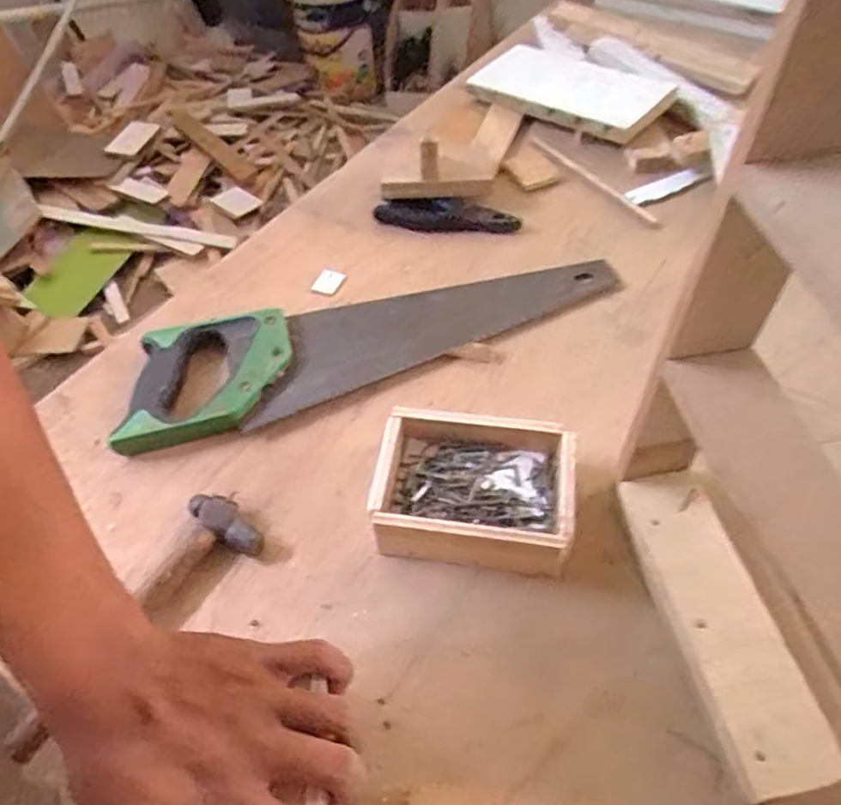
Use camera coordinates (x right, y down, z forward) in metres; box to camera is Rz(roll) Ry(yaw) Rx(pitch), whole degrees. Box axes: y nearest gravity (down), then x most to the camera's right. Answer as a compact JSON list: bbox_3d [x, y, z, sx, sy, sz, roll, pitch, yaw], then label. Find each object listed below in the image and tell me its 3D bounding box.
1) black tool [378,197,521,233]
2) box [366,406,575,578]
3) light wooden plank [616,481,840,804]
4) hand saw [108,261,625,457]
[{"bbox_3d":[0.025,-0.184,0.671,0.142,0.025,0.027,7,52,9],"label":"black tool"},{"bbox_3d":[0.037,0.057,0.459,0.131,0.041,0.097,7,54,10],"label":"box"},{"bbox_3d":[0.171,0.124,0.397,0.055,0.019,0.183,-19,53,8],"label":"light wooden plank"},{"bbox_3d":[-0.034,-0.050,0.572,0.419,0.023,0.114,-14,51,-8],"label":"hand saw"}]

